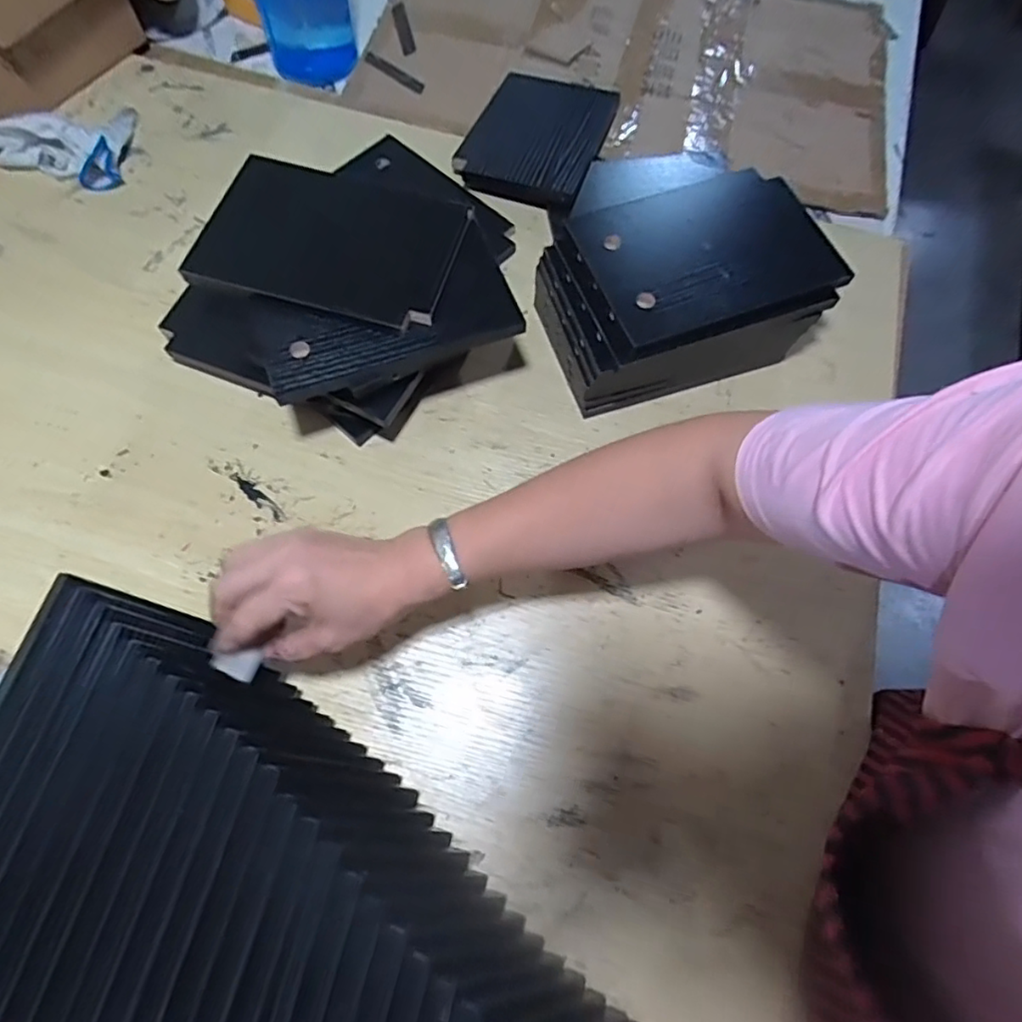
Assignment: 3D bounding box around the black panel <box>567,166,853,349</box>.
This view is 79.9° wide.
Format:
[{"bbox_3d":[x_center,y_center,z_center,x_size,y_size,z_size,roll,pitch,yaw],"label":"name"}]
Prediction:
[{"bbox_3d":[0.166,-0.218,0.505,0.197,0.013,0.137,-19,71,-10],"label":"black panel"}]

